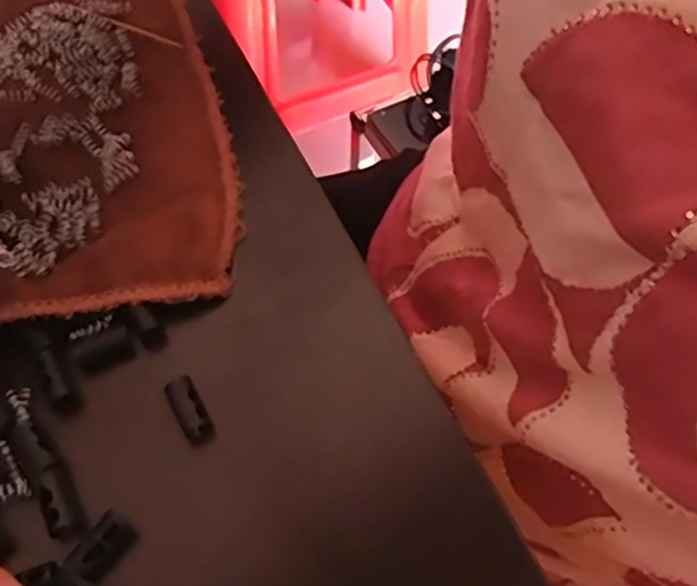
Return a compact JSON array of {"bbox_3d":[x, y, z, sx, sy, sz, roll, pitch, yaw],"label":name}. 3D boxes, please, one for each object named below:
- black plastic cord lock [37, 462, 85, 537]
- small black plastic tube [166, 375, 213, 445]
[{"bbox_3d":[-0.084,0.061,0.204,0.010,0.007,0.020,-24,64,-15],"label":"black plastic cord lock"},{"bbox_3d":[-0.050,0.037,0.217,0.009,0.006,0.021,-26,64,-15],"label":"small black plastic tube"}]

